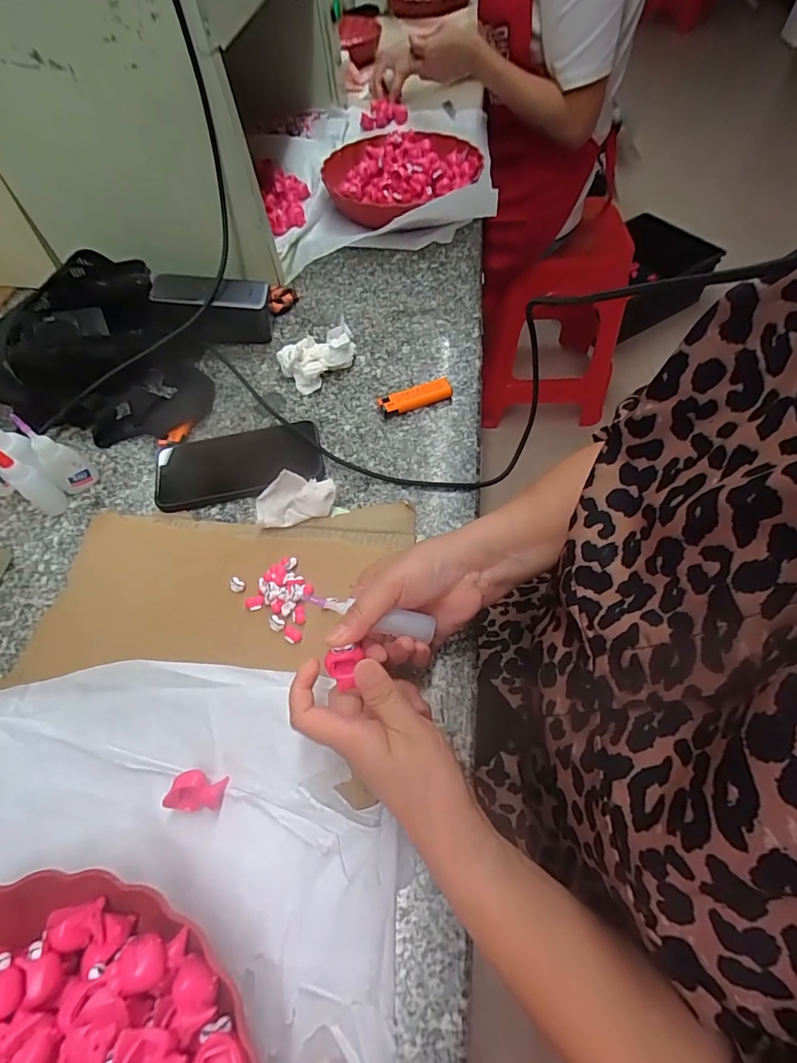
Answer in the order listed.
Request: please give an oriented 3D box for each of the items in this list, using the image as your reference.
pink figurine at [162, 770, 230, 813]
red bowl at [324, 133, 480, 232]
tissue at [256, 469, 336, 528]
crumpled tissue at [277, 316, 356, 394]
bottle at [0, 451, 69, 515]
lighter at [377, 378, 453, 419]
[{"bbox_3d":[-0.132,0.170,0.297,0.032,0.020,0.022,1,58,3],"label":"pink figurine"},{"bbox_3d":[-0.003,-0.579,0.732,0.241,0.068,0.196,-23,60,-11],"label":"red bowl"},{"bbox_3d":[-0.095,-0.030,0.418,0.073,0.041,0.029,-16,59,-7],"label":"tissue"},{"bbox_3d":[-0.090,-0.206,0.532,0.090,0.034,0.058,-34,62,-17],"label":"crumpled tissue"},{"bbox_3d":[-0.348,-0.051,0.421,0.024,0.092,0.024,27,63,18],"label":"bottle"},{"bbox_3d":[0.018,-0.148,0.497,0.080,0.015,0.026,-19,59,-9],"label":"lighter"}]

